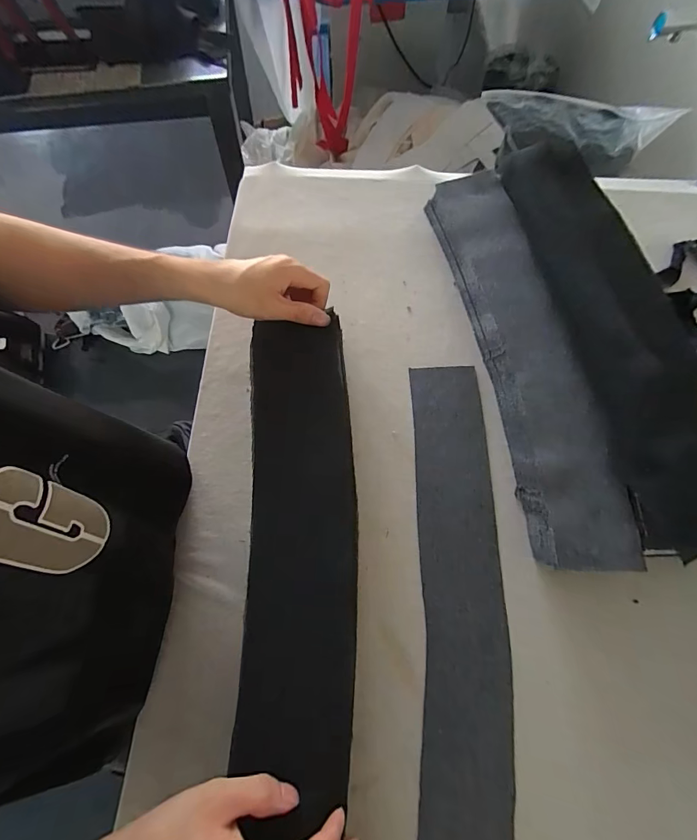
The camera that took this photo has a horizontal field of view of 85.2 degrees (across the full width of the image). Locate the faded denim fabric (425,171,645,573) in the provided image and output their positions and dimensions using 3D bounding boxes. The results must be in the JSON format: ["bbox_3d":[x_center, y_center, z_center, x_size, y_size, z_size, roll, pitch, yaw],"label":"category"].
[{"bbox_3d":[0.204,-0.087,0.456,0.088,0.064,0.494,-9,72,-2],"label":"faded denim fabric"}]

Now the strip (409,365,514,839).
[{"bbox_3d":[0.117,0.179,0.405,0.089,0.013,0.506,0,73,7],"label":"strip"}]

